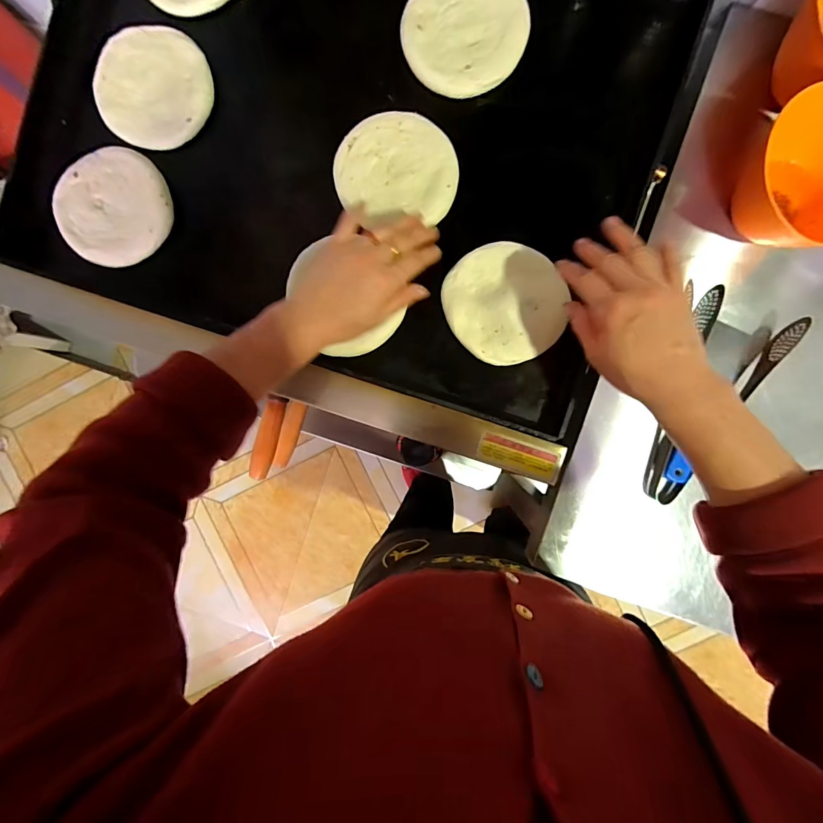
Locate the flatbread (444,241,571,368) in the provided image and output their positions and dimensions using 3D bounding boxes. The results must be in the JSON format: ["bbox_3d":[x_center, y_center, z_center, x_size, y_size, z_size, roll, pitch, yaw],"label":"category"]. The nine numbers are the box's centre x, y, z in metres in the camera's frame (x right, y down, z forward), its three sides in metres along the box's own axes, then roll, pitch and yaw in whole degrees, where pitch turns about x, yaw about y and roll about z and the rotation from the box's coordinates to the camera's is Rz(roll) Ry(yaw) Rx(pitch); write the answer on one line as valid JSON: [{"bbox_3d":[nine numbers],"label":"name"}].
[{"bbox_3d":[0.098,-0.114,0.423,0.115,0.017,0.124,-23,88,11],"label":"flatbread"}]

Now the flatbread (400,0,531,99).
[{"bbox_3d":[0.055,-0.396,0.414,0.124,0.011,0.123,0,94,4],"label":"flatbread"}]

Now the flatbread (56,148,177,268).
[{"bbox_3d":[-0.333,-0.227,0.443,0.123,0.008,0.122,23,92,2],"label":"flatbread"}]

